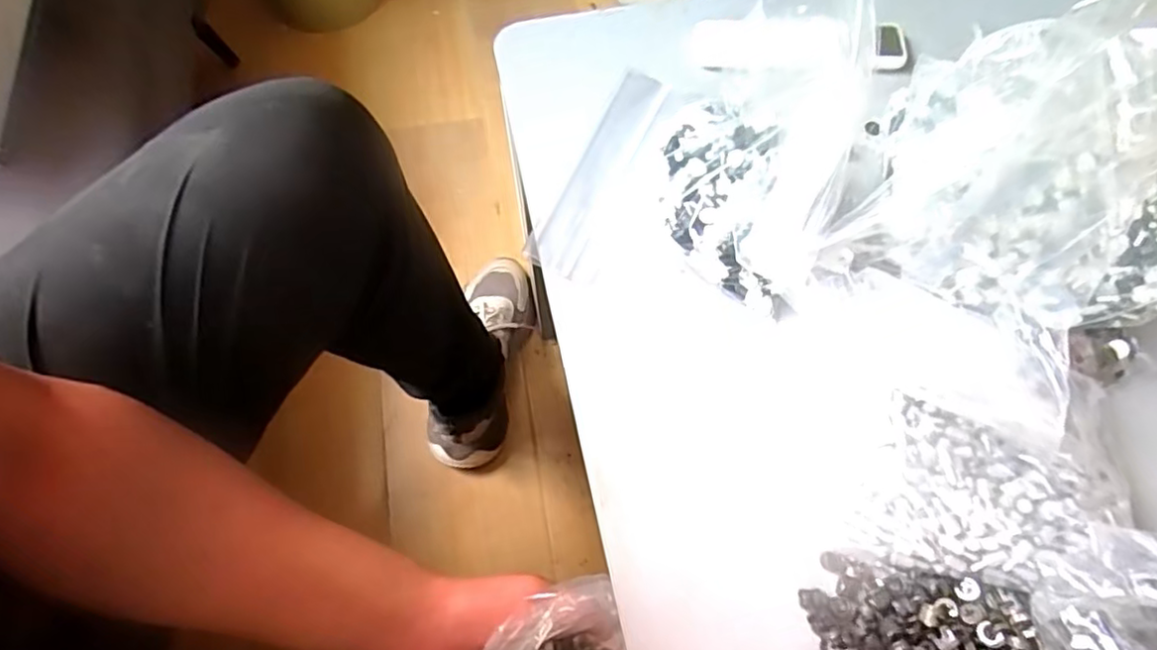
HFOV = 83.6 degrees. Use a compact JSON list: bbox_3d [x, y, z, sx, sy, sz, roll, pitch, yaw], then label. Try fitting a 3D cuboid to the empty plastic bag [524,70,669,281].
[{"bbox_3d":[0.018,-0.122,0.496,0.038,0.013,0.191,22,68,10],"label":"empty plastic bag"}]

